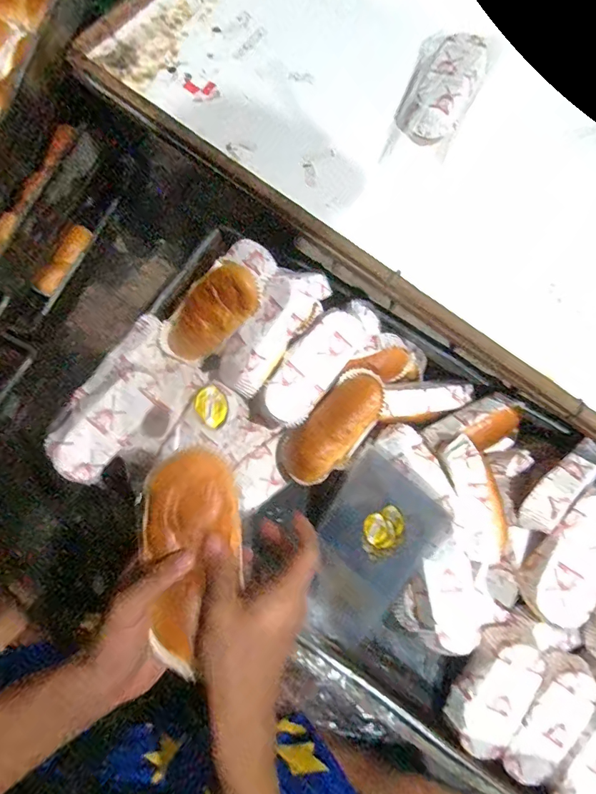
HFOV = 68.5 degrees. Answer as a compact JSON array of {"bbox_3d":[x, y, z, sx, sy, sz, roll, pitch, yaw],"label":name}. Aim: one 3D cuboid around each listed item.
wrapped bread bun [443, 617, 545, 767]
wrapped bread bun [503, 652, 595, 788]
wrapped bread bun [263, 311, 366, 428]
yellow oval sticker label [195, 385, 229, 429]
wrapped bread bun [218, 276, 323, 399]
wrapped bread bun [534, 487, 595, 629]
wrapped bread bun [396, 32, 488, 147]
[{"bbox_3d":[0.213,0.320,0.480,0.067,0.043,0.141,20,91,3],"label":"wrapped bread bun"},{"bbox_3d":[0.270,0.349,0.473,0.059,0.038,0.137,25,92,4],"label":"wrapped bread bun"},{"bbox_3d":[0.018,-0.034,0.498,0.057,0.035,0.139,39,93,7],"label":"wrapped bread bun"},{"bbox_3d":[-0.070,0.008,0.356,0.029,0.008,0.030,49,48,-9],"label":"yellow oval sticker label"},{"bbox_3d":[-0.039,-0.071,0.507,0.068,0.045,0.144,41,103,8],"label":"wrapped bread bun"},{"bbox_3d":[0.290,0.168,0.464,0.056,0.052,0.143,24,77,4],"label":"wrapped bread bun"},{"bbox_3d":[0.179,-0.382,0.535,0.086,0.044,0.176,19,77,3],"label":"wrapped bread bun"}]

